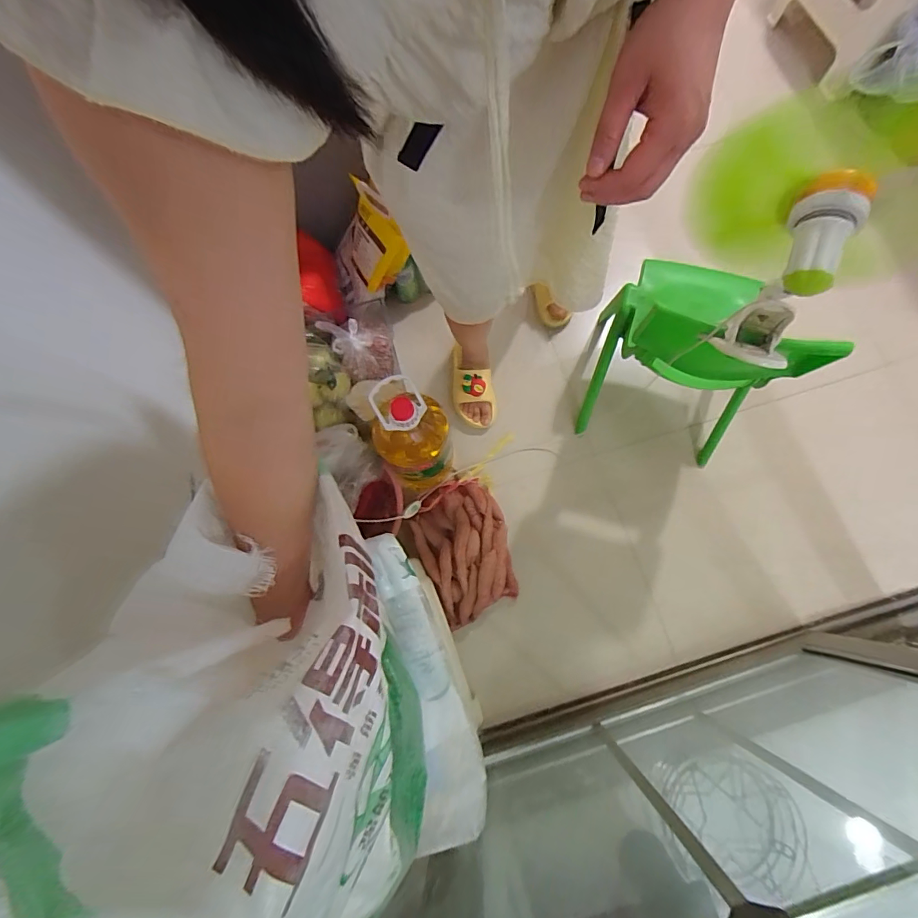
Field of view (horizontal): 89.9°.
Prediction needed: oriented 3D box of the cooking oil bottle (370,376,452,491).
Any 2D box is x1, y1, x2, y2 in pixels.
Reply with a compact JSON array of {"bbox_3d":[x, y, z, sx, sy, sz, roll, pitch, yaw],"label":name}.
[{"bbox_3d":[-0.102,-0.032,1.018,0.156,0.355,0.137,27,77,9],"label":"cooking oil bottle"}]

